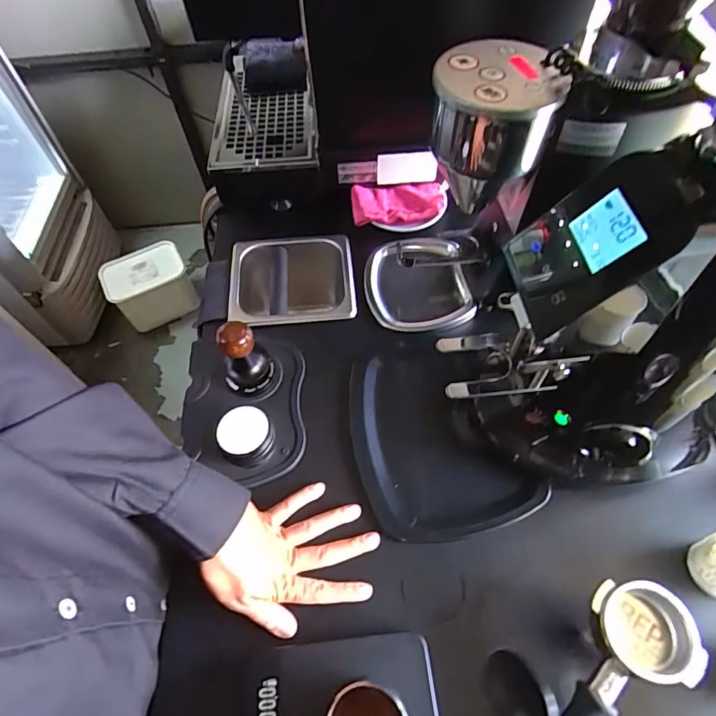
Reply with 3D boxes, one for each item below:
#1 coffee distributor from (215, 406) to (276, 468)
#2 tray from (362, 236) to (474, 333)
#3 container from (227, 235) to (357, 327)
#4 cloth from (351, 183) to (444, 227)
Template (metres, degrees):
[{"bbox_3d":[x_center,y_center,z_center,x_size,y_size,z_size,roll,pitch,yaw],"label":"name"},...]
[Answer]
[{"bbox_3d":[-0.124,0.090,0.522,0.059,0.044,0.056,-2,59,2],"label":"coffee distributor"},{"bbox_3d":[0.091,-0.080,0.693,0.157,0.120,0.157,-6,58,0],"label":"tray"},{"bbox_3d":[-0.097,-0.090,0.714,0.183,0.133,0.168,-7,58,-1],"label":"container"},{"bbox_3d":[0.059,-0.235,0.703,0.136,0.019,0.078,-2,59,2],"label":"cloth"}]

